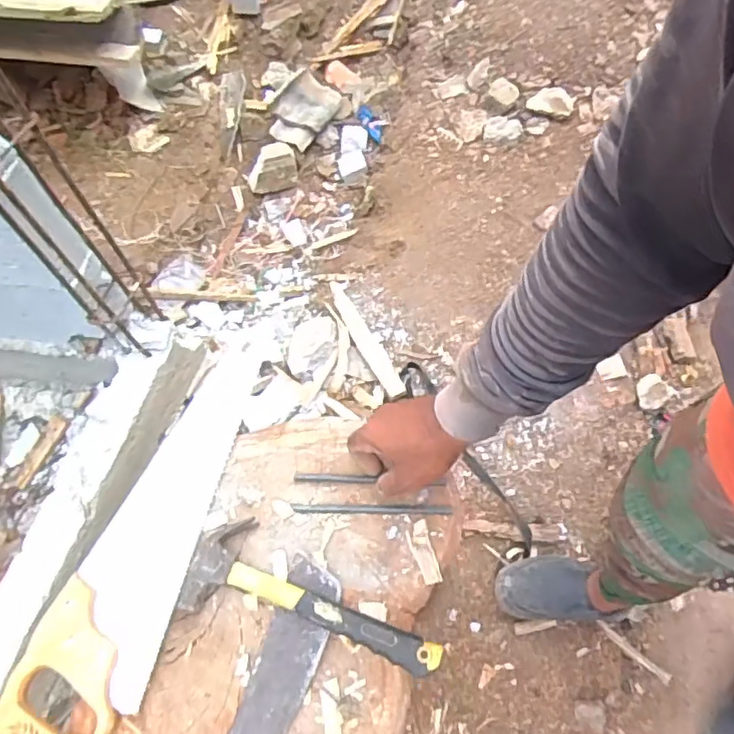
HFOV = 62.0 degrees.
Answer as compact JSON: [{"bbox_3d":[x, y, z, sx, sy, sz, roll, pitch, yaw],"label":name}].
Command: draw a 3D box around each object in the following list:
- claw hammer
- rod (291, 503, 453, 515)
[{"bbox_3d":[-0.049,0.229,0.608,0.254,0.030,0.094,16,68,9],"label":"claw hammer"},{"bbox_3d":[0.006,0.155,0.665,0.171,0.010,0.011,-1,66,2],"label":"rod"}]

